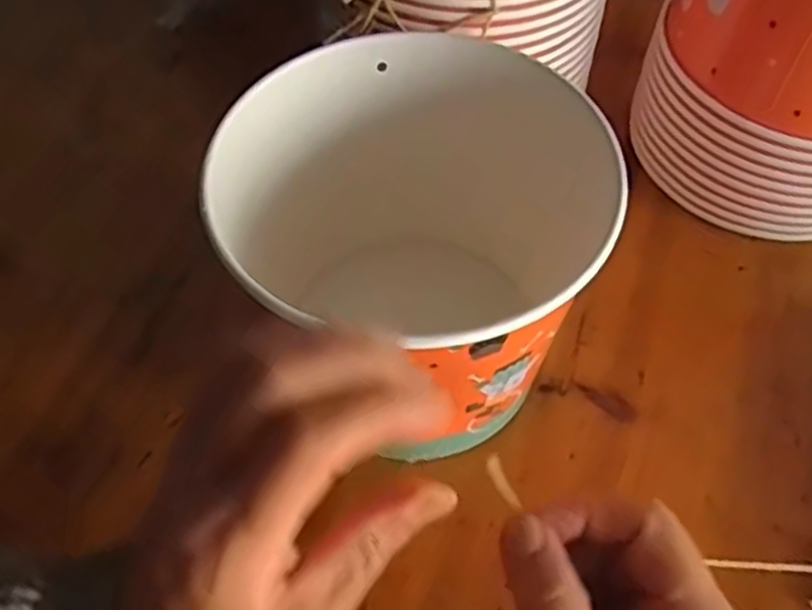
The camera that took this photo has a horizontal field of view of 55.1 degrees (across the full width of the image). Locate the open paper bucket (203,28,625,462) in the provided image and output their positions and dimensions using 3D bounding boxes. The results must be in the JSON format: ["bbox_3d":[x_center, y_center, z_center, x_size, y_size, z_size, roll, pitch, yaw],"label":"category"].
[{"bbox_3d":[0.006,-0.022,0.362,0.154,0.136,0.142,0,56,0],"label":"open paper bucket"}]

